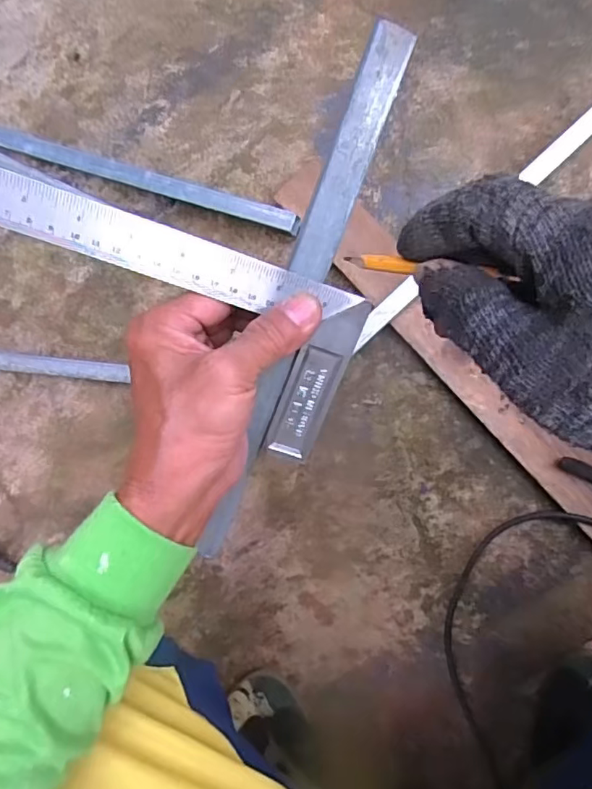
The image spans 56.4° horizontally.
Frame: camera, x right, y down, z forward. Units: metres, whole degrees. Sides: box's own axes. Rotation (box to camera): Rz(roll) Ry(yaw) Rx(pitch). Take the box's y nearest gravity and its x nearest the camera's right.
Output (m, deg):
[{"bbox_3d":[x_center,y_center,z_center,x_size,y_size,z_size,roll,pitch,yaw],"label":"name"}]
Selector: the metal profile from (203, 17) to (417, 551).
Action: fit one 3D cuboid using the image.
[{"bbox_3d":[-0.004,-0.030,0.295,0.020,0.008,0.295,23,113,8],"label":"metal profile"}]

